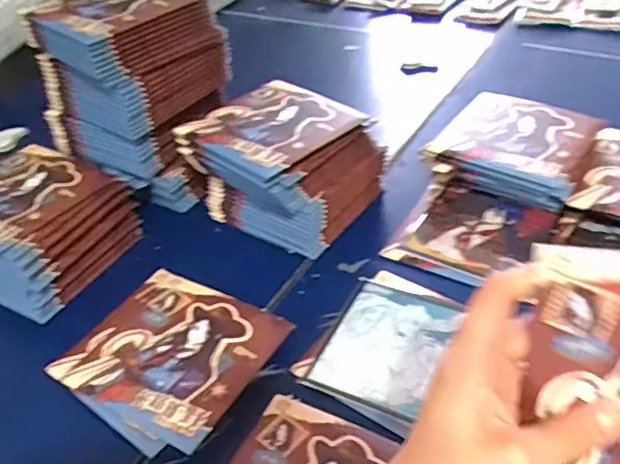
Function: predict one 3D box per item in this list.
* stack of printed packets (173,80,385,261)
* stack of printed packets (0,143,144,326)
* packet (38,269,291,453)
[{"bbox_3d":[-0.021,-0.060,0.534,0.124,0.098,0.132,25,50,33],"label":"stack of printed packets"},{"bbox_3d":[-0.235,-0.005,0.519,0.129,0.075,0.128,17,45,26],"label":"stack of printed packets"},{"bbox_3d":[-0.099,0.084,0.436,0.135,0.016,0.118,18,46,27],"label":"packet"}]

